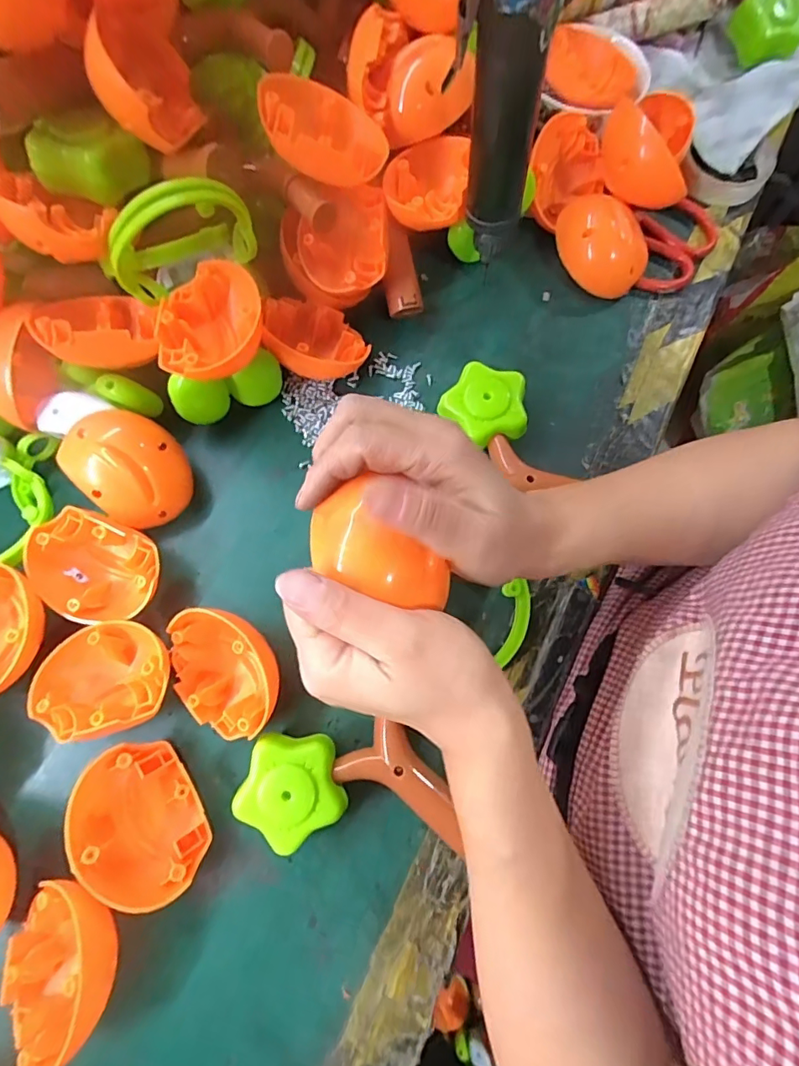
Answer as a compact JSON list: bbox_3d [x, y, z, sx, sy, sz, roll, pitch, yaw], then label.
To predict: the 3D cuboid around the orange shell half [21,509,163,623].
[{"bbox_3d":[-0.216,0.028,0.360,0.090,0.044,0.072,18,74,6],"label":"orange shell half"}]

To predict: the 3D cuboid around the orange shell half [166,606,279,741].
[{"bbox_3d":[-0.120,0.095,0.344,0.062,0.034,0.092,-40,77,-11],"label":"orange shell half"}]

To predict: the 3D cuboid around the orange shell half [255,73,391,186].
[{"bbox_3d":[-0.055,-0.281,0.357,0.089,0.037,0.067,-1,76,-26],"label":"orange shell half"}]

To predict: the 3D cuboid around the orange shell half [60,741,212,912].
[{"bbox_3d":[-0.166,0.185,0.318,0.069,0.036,0.090,-21,74,-29],"label":"orange shell half"}]

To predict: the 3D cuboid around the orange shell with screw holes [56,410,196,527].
[{"bbox_3d":[-0.194,-0.047,0.362,0.083,0.035,0.083,-3,96,-27],"label":"orange shell with screw holes"}]

